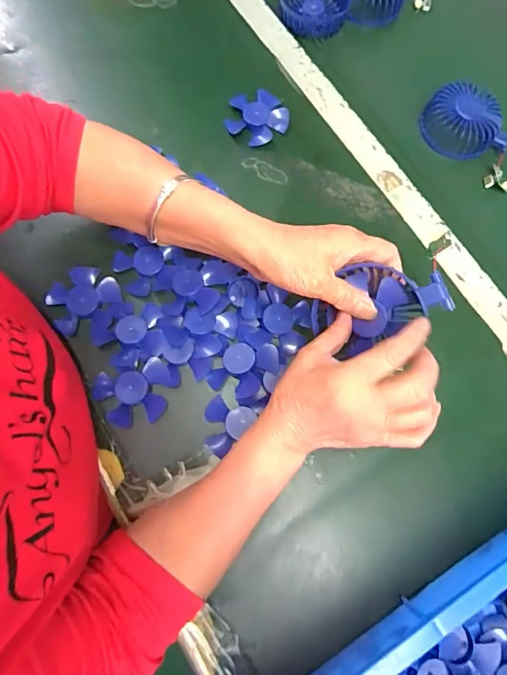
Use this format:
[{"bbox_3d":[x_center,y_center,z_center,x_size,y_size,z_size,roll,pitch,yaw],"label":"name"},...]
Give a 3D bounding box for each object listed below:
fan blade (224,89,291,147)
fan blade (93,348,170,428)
[{"bbox_3d":[0.003,-0.257,0.491,0.068,0.009,0.066,0,75,-2],"label":"fan blade"},{"bbox_3d":[-0.118,0.049,0.409,0.068,0.011,0.071,7,75,0],"label":"fan blade"}]

